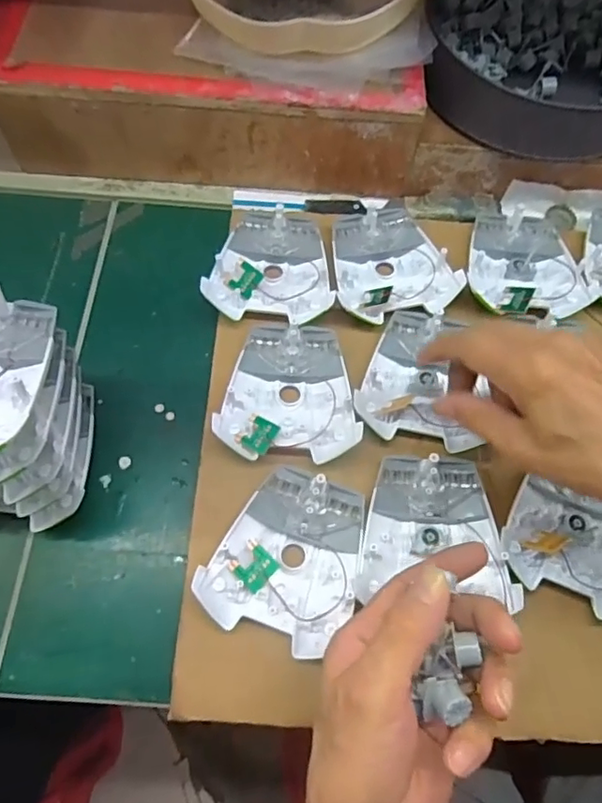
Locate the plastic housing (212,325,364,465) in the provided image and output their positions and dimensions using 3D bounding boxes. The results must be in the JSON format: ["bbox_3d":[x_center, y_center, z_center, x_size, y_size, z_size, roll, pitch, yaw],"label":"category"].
[{"bbox_3d":[-0.007,-0.009,0.413,0.096,0.020,0.108,4,67,-2],"label":"plastic housing"}]

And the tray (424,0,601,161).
[{"bbox_3d":[0.219,-0.313,0.496,0.213,0.063,0.199,1,67,-3],"label":"tray"}]

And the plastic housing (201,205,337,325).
[{"bbox_3d":[-0.023,-0.111,0.461,0.097,0.028,0.106,5,67,-1],"label":"plastic housing"}]

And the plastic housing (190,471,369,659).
[{"bbox_3d":[-0.003,0.100,0.361,0.089,0.020,0.112,32,69,10],"label":"plastic housing"}]

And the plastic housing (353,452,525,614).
[{"bbox_3d":[0.087,0.082,0.369,0.097,0.018,0.095,3,64,1],"label":"plastic housing"}]

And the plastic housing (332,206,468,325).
[{"bbox_3d":[0.073,-0.117,0.461,0.095,0.018,0.105,-11,68,-8],"label":"plastic housing"}]

